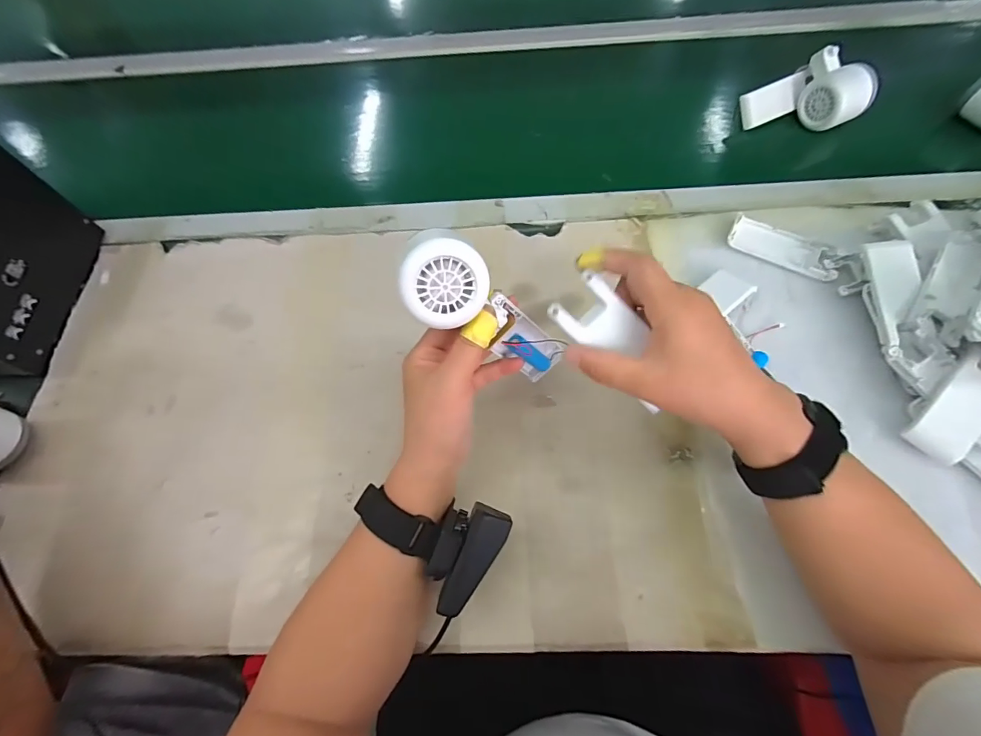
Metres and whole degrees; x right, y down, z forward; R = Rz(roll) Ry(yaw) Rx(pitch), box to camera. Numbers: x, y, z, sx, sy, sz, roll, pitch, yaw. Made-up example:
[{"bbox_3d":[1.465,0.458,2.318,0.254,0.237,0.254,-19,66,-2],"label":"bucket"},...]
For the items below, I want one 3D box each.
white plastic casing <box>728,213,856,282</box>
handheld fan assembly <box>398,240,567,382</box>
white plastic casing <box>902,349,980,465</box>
[{"bbox_3d":[0.297,-0.122,0.442,0.107,0.014,0.040,28,70,14],"label":"white plastic casing"},{"bbox_3d":[0.004,-0.035,0.324,0.045,0.166,0.034,-19,62,28],"label":"handheld fan assembly"},{"bbox_3d":[0.380,0.032,0.354,0.039,0.010,0.097,37,89,17],"label":"white plastic casing"}]

